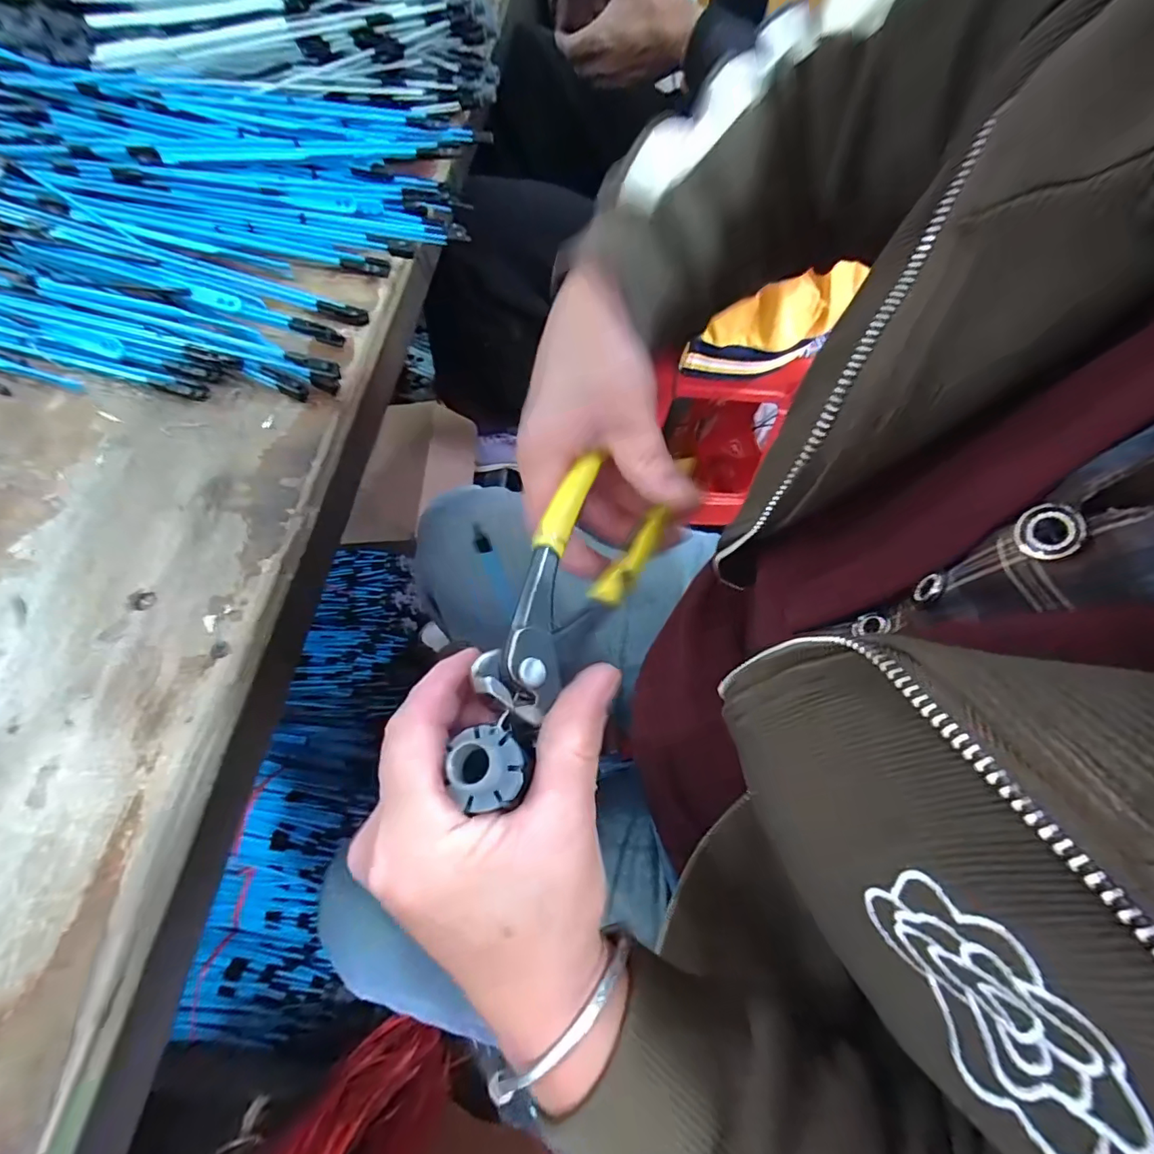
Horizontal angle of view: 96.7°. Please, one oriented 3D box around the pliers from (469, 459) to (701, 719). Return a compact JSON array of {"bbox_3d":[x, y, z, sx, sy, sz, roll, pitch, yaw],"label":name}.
[{"bbox_3d":[-0.001,0.003,0.201,0.044,0.020,0.113,35,55,-14],"label":"pliers"}]

